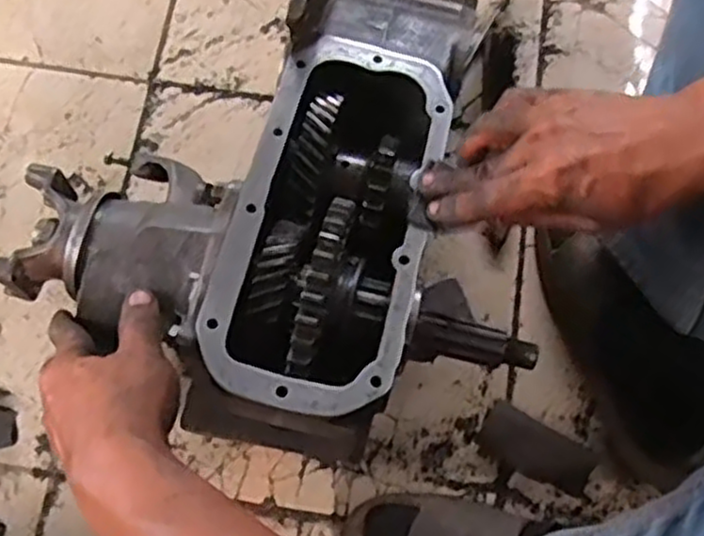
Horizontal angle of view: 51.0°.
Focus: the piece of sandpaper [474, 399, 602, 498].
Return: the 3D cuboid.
[{"bbox_3d":[0.167,0.164,0.666,0.103,0.009,0.047,28,75,8],"label":"piece of sandpaper"}]

